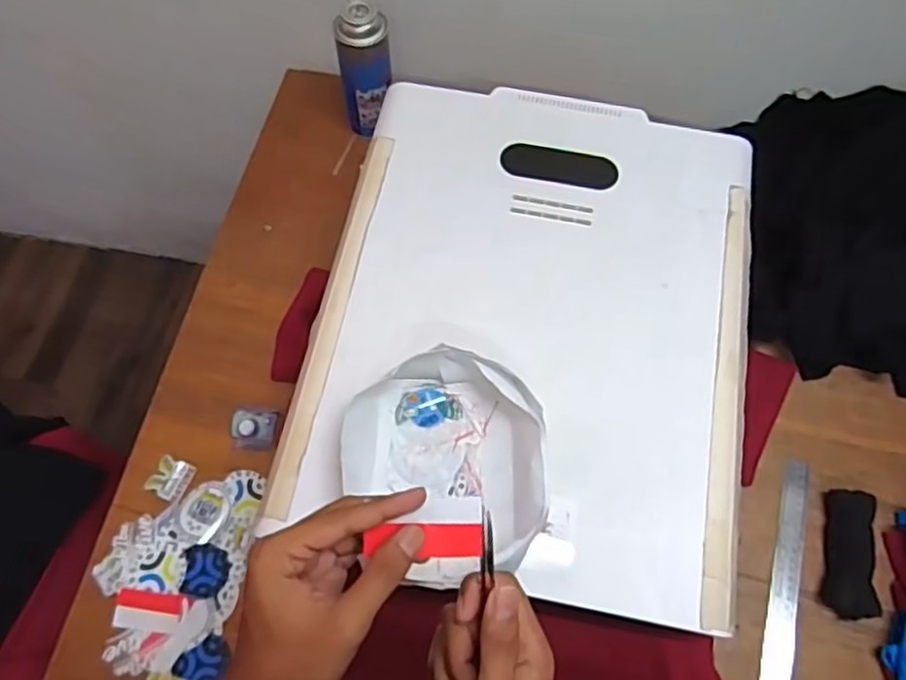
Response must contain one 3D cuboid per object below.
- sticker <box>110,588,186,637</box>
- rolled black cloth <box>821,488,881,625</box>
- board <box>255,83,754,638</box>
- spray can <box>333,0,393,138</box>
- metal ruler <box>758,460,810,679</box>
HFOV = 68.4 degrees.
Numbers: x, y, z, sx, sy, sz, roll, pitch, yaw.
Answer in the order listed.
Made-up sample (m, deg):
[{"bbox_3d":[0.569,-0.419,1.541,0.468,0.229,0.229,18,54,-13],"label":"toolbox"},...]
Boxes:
[{"bbox_3d":[-0.301,0.271,0.663,0.066,0.007,0.035,8,67,2],"label":"sticker"},{"bbox_3d":[0.412,0.221,0.691,0.046,0.031,0.128,13,67,4],"label":"rolled black cloth"},{"bbox_3d":[0.078,-0.028,0.637,0.394,0.027,0.493,11,67,3],"label":"board"},{"bbox_3d":[-0.109,-0.334,0.848,0.062,0.175,0.060,1,66,-1],"label":"spray can"},{"bbox_3d":[0.337,0.279,0.681,0.030,0.006,0.320,13,67,12],"label":"metal ruler"}]

